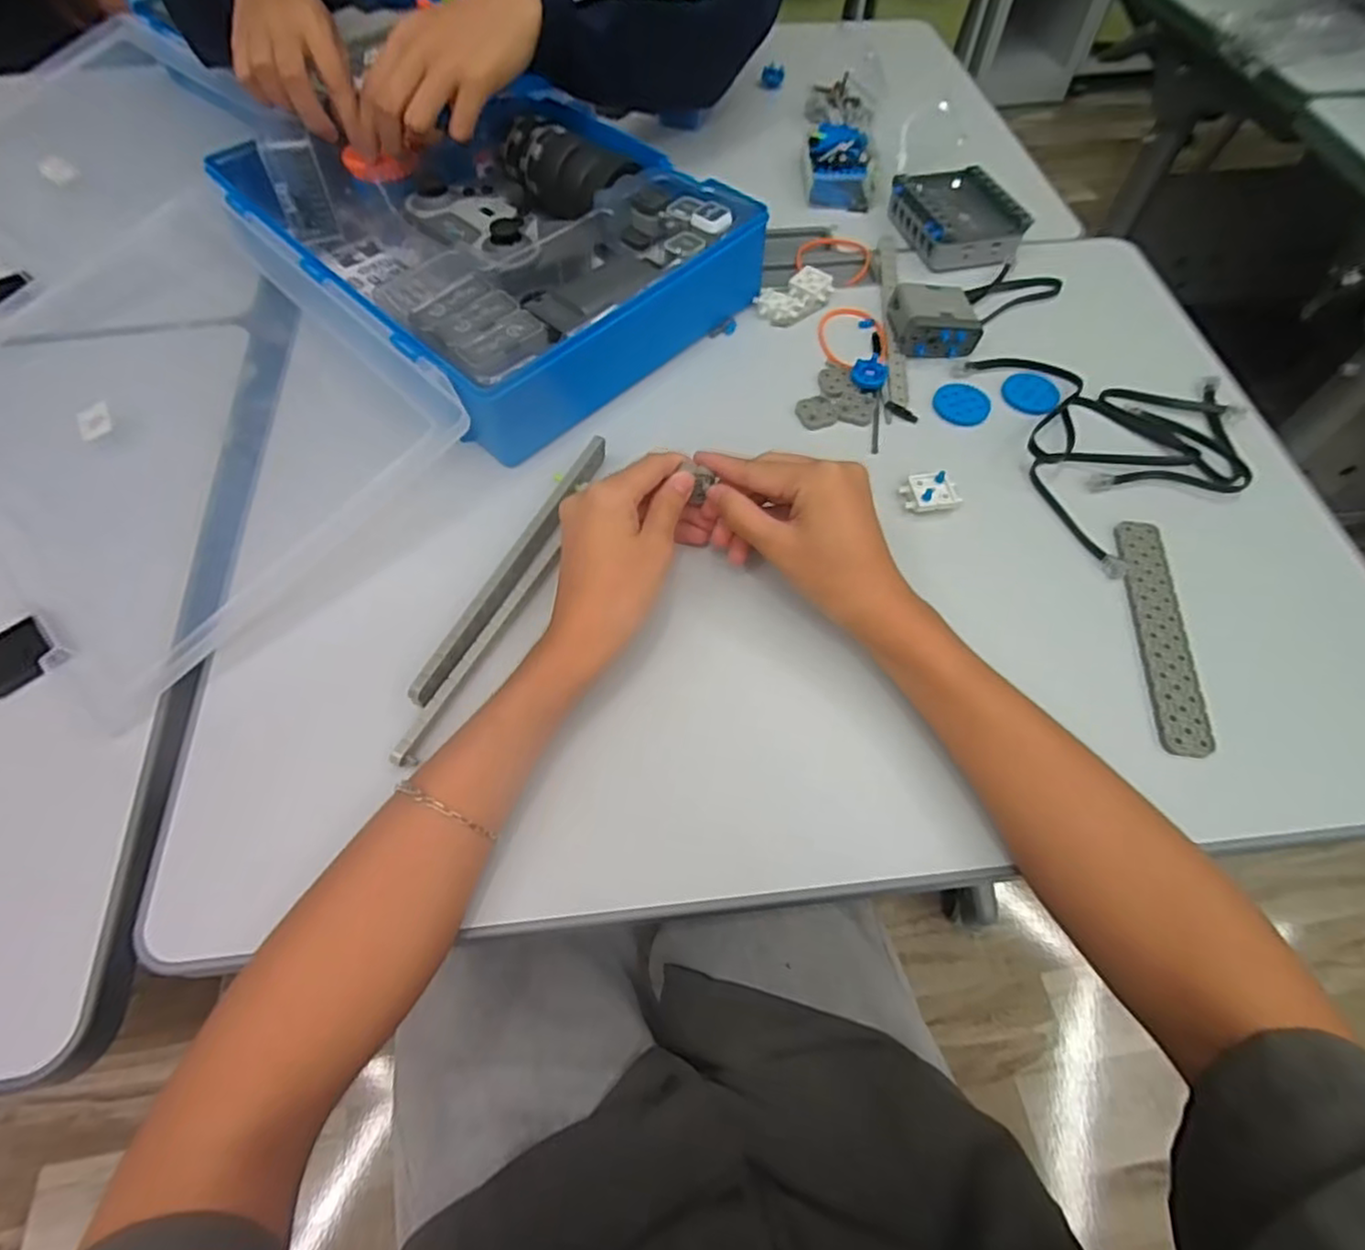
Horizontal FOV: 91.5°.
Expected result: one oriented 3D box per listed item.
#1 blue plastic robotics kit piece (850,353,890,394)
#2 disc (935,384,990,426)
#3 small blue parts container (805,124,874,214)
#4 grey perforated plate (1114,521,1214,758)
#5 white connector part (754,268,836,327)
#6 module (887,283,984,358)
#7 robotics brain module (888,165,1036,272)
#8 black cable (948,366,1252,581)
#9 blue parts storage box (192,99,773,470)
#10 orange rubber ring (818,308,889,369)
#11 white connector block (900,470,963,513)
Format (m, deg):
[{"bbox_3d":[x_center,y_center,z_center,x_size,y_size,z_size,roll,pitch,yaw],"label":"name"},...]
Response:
[{"bbox_3d":[0.134,-0.179,0.474,0.023,0.013,0.023,-21,60,-13],"label":"blue plastic robotics kit piece"},{"bbox_3d":[0.200,-0.158,0.474,0.038,0.005,0.038,0,57,0],"label":"disc"},{"bbox_3d":[0.140,-0.411,0.601,0.063,0.038,0.068,2,57,2],"label":"small blue parts container"},{"bbox_3d":[0.277,0.002,0.385,0.027,0.004,0.149,4,62,6],"label":"grey perforated plate"},{"bbox_3d":[0.089,-0.260,0.524,0.063,0.014,0.033,-36,64,-21],"label":"white connector part"},{"bbox_3d":[0.189,-0.230,0.497,0.064,0.027,0.059,4,58,3],"label":"module"},{"bbox_3d":[0.230,-0.342,0.558,0.079,0.031,0.114,-11,58,-7],"label":"robotics brain module"},{"bbox_3d":[0.304,-0.132,0.452,0.160,0.015,0.187,-15,59,-9],"label":"black cable"},{"bbox_3d":[-0.150,-0.299,0.513,0.270,0.080,0.348,-39,65,-22],"label":"blue parts storage box"},{"bbox_3d":[0.131,-0.221,0.511,0.052,0.004,0.072,0,57,0],"label":"orange rubber ring"},{"bbox_3d":[0.161,-0.084,0.428,0.034,0.016,0.025,-5,58,-3],"label":"white connector block"}]

